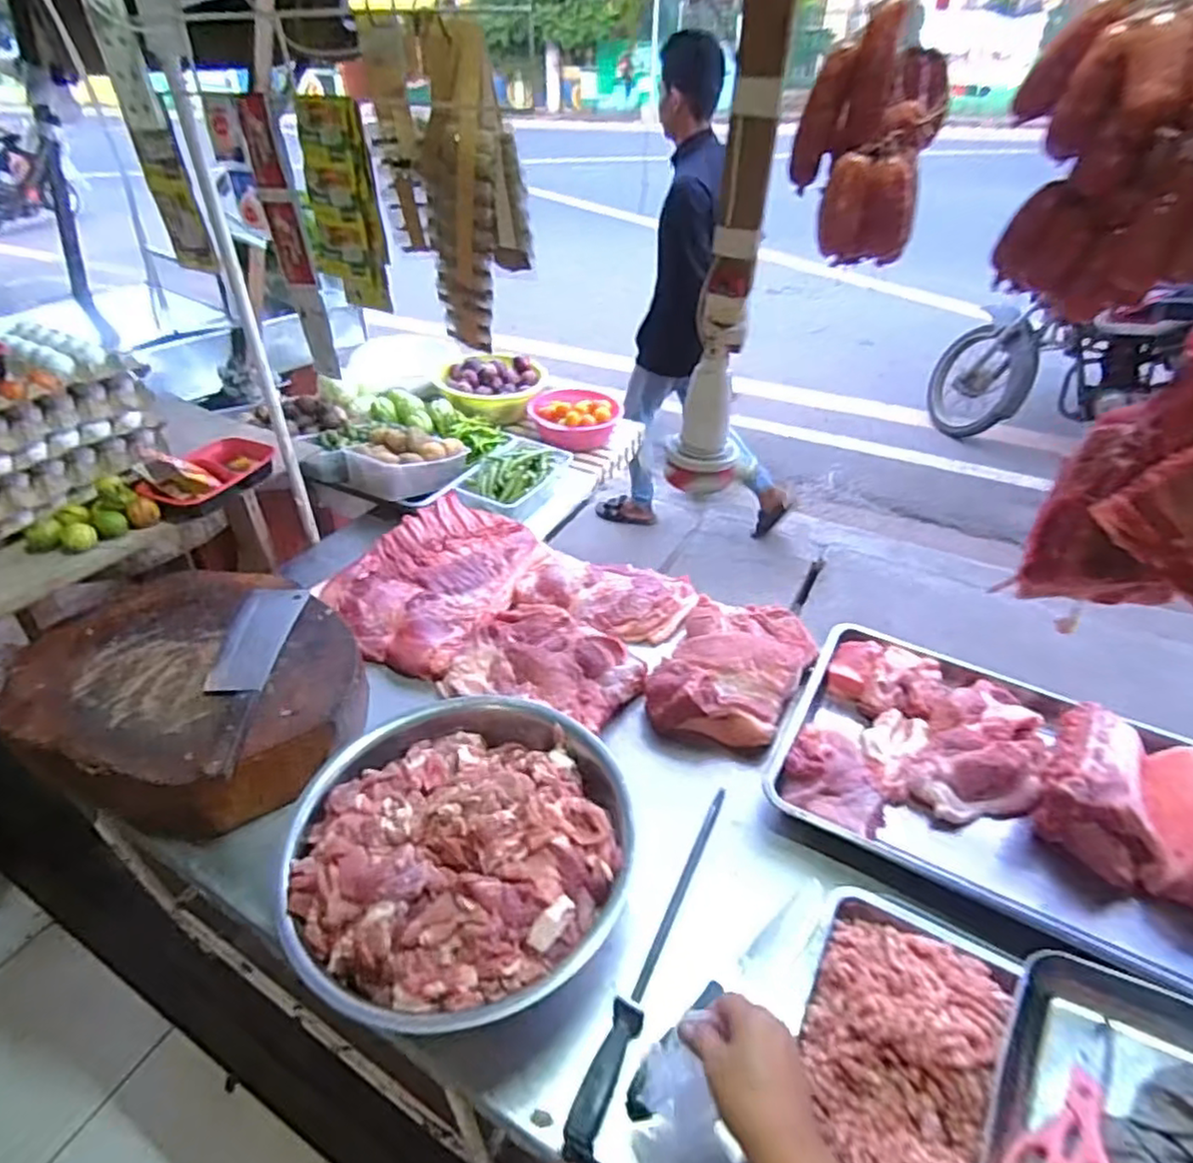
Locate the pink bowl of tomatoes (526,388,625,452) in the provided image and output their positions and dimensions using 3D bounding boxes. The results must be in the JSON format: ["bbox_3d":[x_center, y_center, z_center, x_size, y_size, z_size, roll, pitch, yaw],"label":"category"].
[{"bbox_3d":[-0.053,-0.420,1.687,0.227,0.094,0.214,18,44,19],"label":"pink bowl of tomatoes"}]

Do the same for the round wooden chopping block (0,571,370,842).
[{"bbox_3d":[-0.563,0.143,0.949,0.481,0.095,0.372,21,45,22],"label":"round wooden chopping block"}]

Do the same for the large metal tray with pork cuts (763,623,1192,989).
[{"bbox_3d":[0.559,0.268,0.880,0.592,0.127,0.392,21,45,22],"label":"large metal tray with pork cuts"}]

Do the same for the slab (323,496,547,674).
[{"bbox_3d":[-0.285,-0.010,1.206,0.283,0.045,0.385,17,43,19],"label":"slab"}]

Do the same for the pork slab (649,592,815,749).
[{"bbox_3d":[0.207,0.135,1.034,0.199,0.086,0.272,21,45,22],"label":"pork slab"}]

